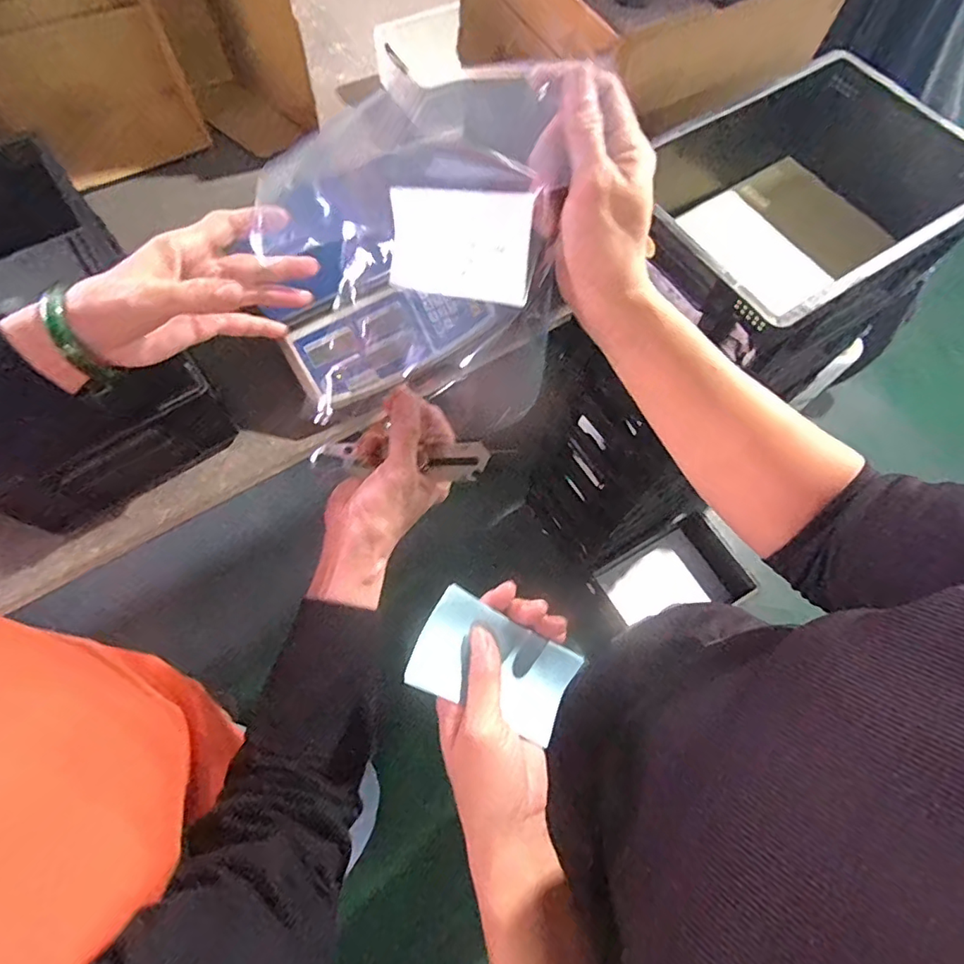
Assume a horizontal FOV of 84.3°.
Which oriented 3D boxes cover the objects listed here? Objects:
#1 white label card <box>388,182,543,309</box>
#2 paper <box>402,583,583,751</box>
[{"bbox_3d":[-0.015,-0.148,0.331,0.107,0.060,0.006,22,25,31],"label":"white label card"},{"bbox_3d":[0.010,0.111,0.320,0.104,0.015,0.056,33,67,-20],"label":"paper"}]

